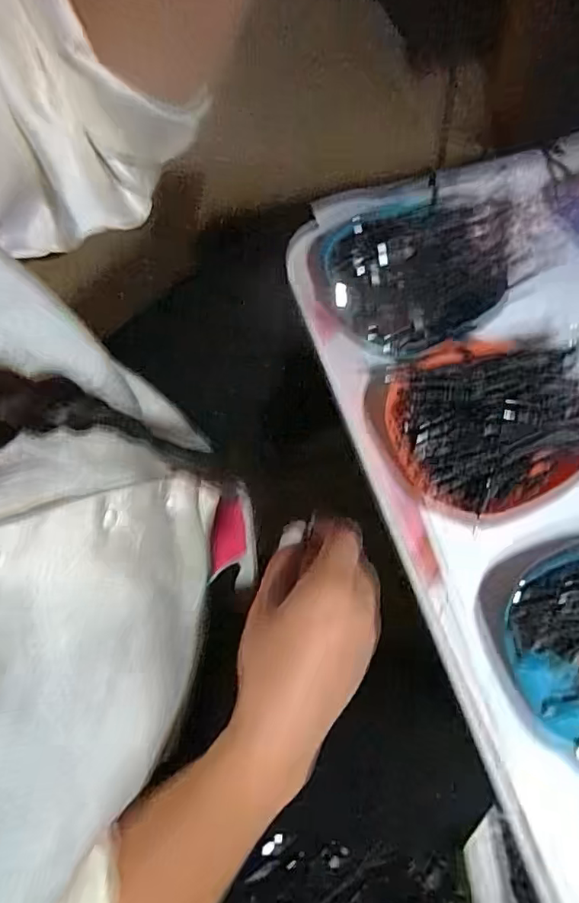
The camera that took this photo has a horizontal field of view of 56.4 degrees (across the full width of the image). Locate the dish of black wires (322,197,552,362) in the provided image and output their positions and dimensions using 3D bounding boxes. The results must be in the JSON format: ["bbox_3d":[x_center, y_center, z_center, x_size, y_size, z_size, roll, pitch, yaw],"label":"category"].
[{"bbox_3d":[0.114,-0.150,0.456,0.169,0.036,0.146,3,72,3],"label":"dish of black wires"}]

